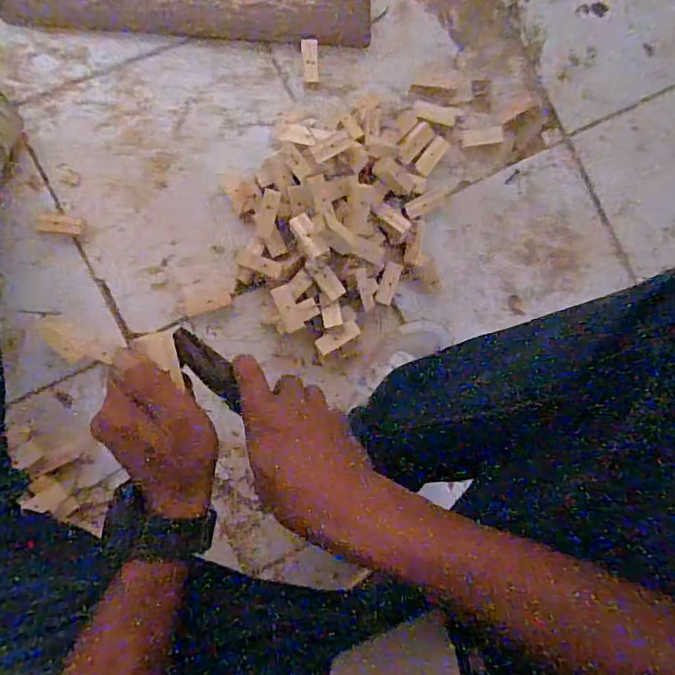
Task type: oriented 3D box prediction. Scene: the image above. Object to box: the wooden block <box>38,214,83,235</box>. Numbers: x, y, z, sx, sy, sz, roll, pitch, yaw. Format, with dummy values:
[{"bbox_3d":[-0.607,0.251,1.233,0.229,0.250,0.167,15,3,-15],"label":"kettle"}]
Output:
[{"bbox_3d":[-0.310,-0.127,0.575,0.043,0.005,0.020,5,87,-8],"label":"wooden block"}]

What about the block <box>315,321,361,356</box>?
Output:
[{"bbox_3d":[0.001,0.000,0.592,0.052,0.009,0.022,-32,99,2],"label":"block"}]

